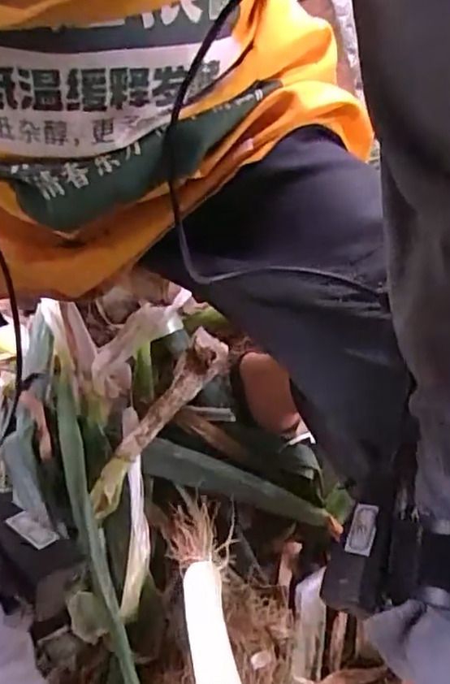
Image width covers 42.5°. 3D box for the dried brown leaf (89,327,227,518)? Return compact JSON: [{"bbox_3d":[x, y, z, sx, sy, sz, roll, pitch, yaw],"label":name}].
[{"bbox_3d":[-0.081,0.093,0.715,0.048,0.021,0.261,32,61,7],"label":"dried brown leaf"}]

